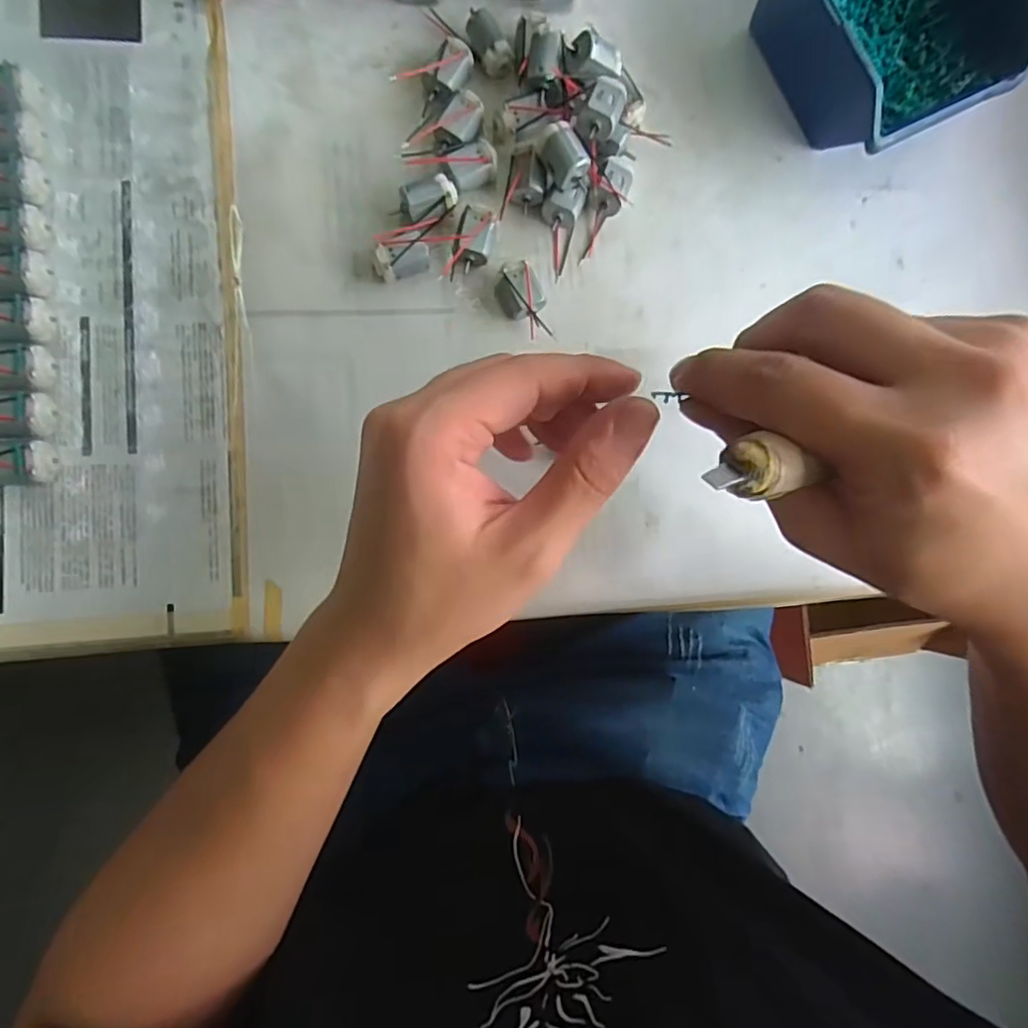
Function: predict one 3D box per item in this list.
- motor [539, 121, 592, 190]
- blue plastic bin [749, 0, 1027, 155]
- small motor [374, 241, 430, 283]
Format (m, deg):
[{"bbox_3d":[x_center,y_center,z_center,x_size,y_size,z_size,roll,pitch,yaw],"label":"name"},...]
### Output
[{"bbox_3d":[0.025,-0.178,0.305,0.017,0.020,0.025,-32,90,-8],"label":"motor"},{"bbox_3d":[0.197,-0.256,0.326,0.120,0.057,0.115,-27,90,-8],"label":"blue plastic bin"},{"bbox_3d":[-0.056,-0.128,0.309,0.026,0.019,0.014,-4,87,-7],"label":"small motor"}]

